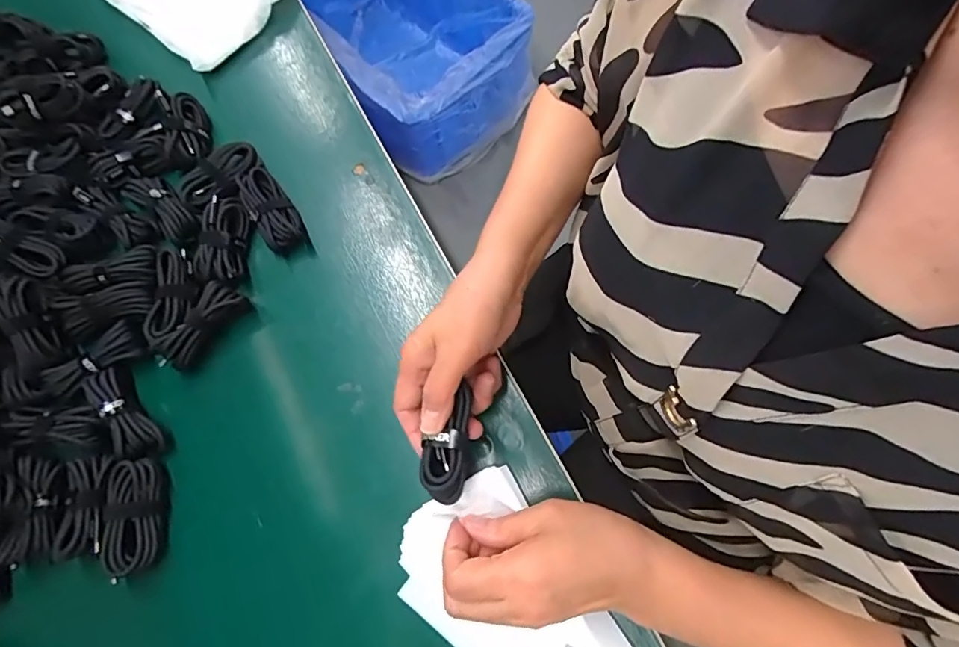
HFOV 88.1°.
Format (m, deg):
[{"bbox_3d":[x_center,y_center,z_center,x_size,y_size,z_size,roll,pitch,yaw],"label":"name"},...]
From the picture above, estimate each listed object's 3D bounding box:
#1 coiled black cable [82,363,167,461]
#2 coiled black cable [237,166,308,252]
[{"bbox_3d":[-0.277,0.066,0.380,0.031,0.018,0.078,-32,74,-6],"label":"coiled black cable"},{"bbox_3d":[-0.178,-0.097,0.423,0.034,0.024,0.080,-35,74,-6],"label":"coiled black cable"}]

